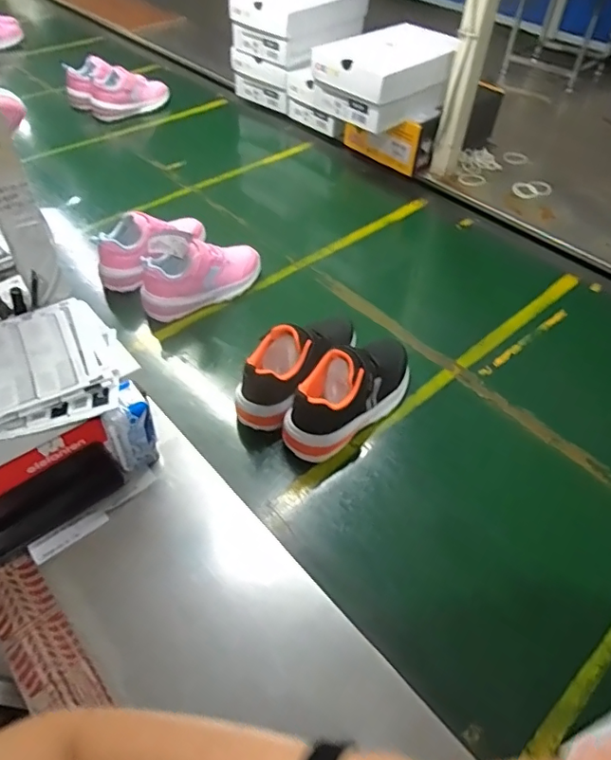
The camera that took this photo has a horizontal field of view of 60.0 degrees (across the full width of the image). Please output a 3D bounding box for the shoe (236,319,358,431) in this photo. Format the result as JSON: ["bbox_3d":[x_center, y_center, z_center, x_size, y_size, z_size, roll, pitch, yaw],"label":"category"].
[{"bbox_3d":[-0.012,-0.024,0.713,0.077,0.116,0.195,28,53,22],"label":"shoe"}]

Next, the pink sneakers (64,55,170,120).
[{"bbox_3d":[-0.450,-0.706,1.290,0.235,0.120,0.096,-17,51,-17],"label":"pink sneakers"}]

